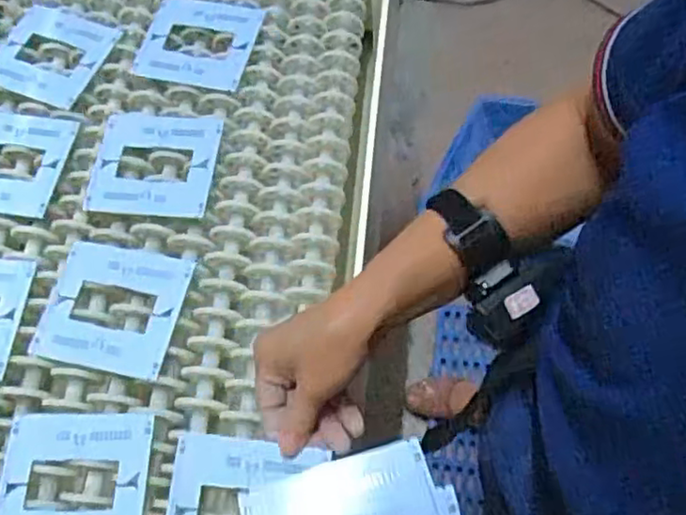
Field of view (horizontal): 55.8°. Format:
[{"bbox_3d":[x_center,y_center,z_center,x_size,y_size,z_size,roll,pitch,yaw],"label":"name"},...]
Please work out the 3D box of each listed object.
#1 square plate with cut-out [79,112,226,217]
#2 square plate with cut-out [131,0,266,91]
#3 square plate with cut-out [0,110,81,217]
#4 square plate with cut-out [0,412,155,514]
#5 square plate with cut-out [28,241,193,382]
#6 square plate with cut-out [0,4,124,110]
[{"bbox_3d":[-0.169,-0.086,0.584,0.110,0.007,0.110,2,64,5],"label":"square plate with cut-out"},{"bbox_3d":[-0.143,-0.216,0.644,0.114,0.007,0.108,11,67,10],"label":"square plate with cut-out"},{"bbox_3d":[-0.308,-0.090,0.594,0.111,0.009,0.104,8,65,5],"label":"square plate with cut-out"},{"bbox_3d":[-0.195,0.163,0.465,0.108,0.008,0.102,-1,65,2],"label":"square plate with cut-out"},{"bbox_3d":[-0.186,0.039,0.525,0.110,0.007,0.103,10,66,10],"label":"square plate with cut-out"},{"bbox_3d":[-0.294,-0.205,0.647,0.117,0.009,0.112,15,67,9],"label":"square plate with cut-out"}]

